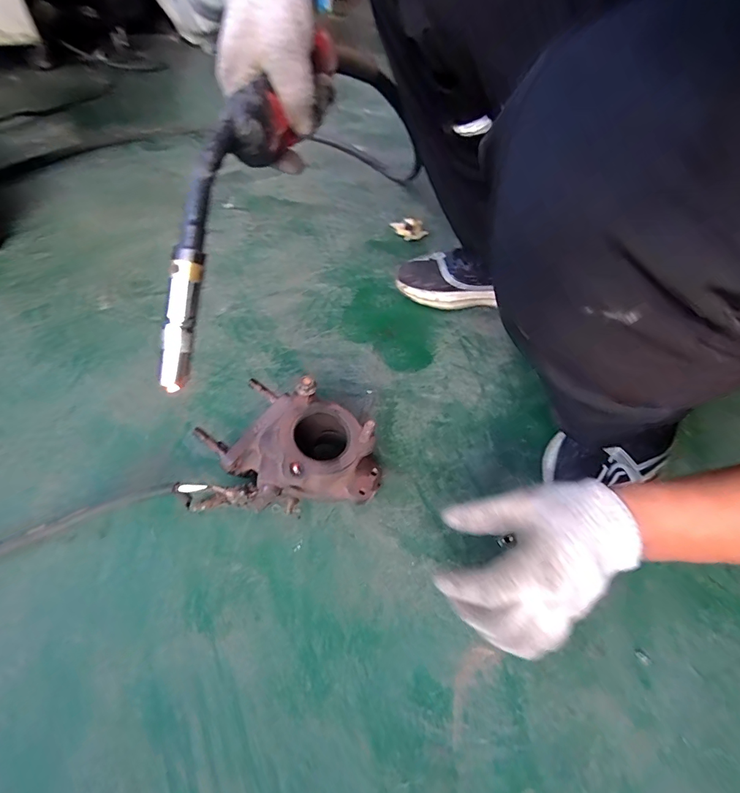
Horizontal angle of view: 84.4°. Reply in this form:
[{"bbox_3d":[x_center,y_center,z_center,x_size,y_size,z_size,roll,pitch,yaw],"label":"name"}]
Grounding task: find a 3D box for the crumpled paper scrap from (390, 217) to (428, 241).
[{"bbox_3d":[0.078,-0.334,0.825,0.074,0.038,0.041,11,51,5],"label":"crumpled paper scrap"}]

